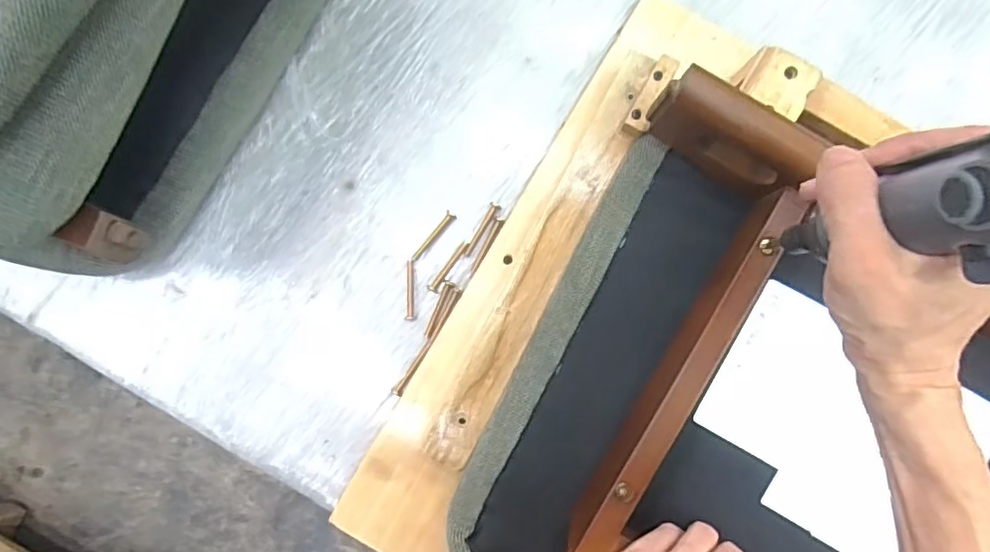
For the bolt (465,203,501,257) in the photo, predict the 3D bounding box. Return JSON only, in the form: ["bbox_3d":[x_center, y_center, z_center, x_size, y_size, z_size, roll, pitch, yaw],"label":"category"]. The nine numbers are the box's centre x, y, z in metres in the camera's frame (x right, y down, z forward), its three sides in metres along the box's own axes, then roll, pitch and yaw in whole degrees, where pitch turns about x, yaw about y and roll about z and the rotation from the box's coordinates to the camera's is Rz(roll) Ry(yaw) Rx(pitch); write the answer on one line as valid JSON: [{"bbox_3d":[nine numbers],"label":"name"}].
[{"bbox_3d":[-0.011,-0.040,0.502,0.010,0.004,0.051,28,87,2],"label":"bolt"}]

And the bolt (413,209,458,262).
[{"bbox_3d":[-0.054,-0.035,0.501,0.009,0.004,0.053,43,87,2],"label":"bolt"}]

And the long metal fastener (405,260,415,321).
[{"bbox_3d":[-0.073,0.013,0.500,0.008,0.004,0.052,1,87,0],"label":"long metal fastener"}]

